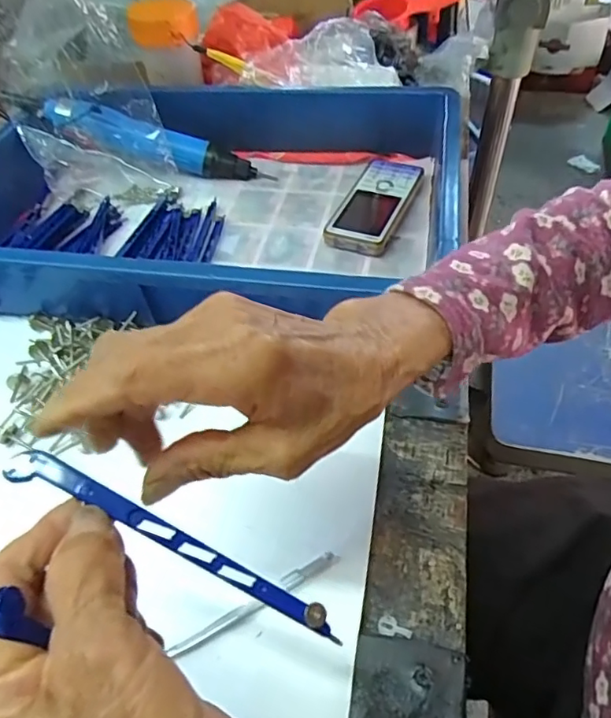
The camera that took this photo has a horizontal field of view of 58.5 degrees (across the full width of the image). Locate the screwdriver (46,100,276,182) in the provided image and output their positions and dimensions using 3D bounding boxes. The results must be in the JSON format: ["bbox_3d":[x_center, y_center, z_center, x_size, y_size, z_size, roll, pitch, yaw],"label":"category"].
[{"bbox_3d":[-0.149,-0.217,0.549,0.222,0.033,0.029,15,49,-8],"label":"screwdriver"}]

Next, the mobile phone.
[{"bbox_3d":[0.062,-0.142,0.503,0.061,0.021,0.128,16,52,18],"label":"mobile phone"}]

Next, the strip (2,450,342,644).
[{"bbox_3d":[-0.043,0.063,0.184,0.118,0.005,0.011,29,54,1],"label":"strip"}]

